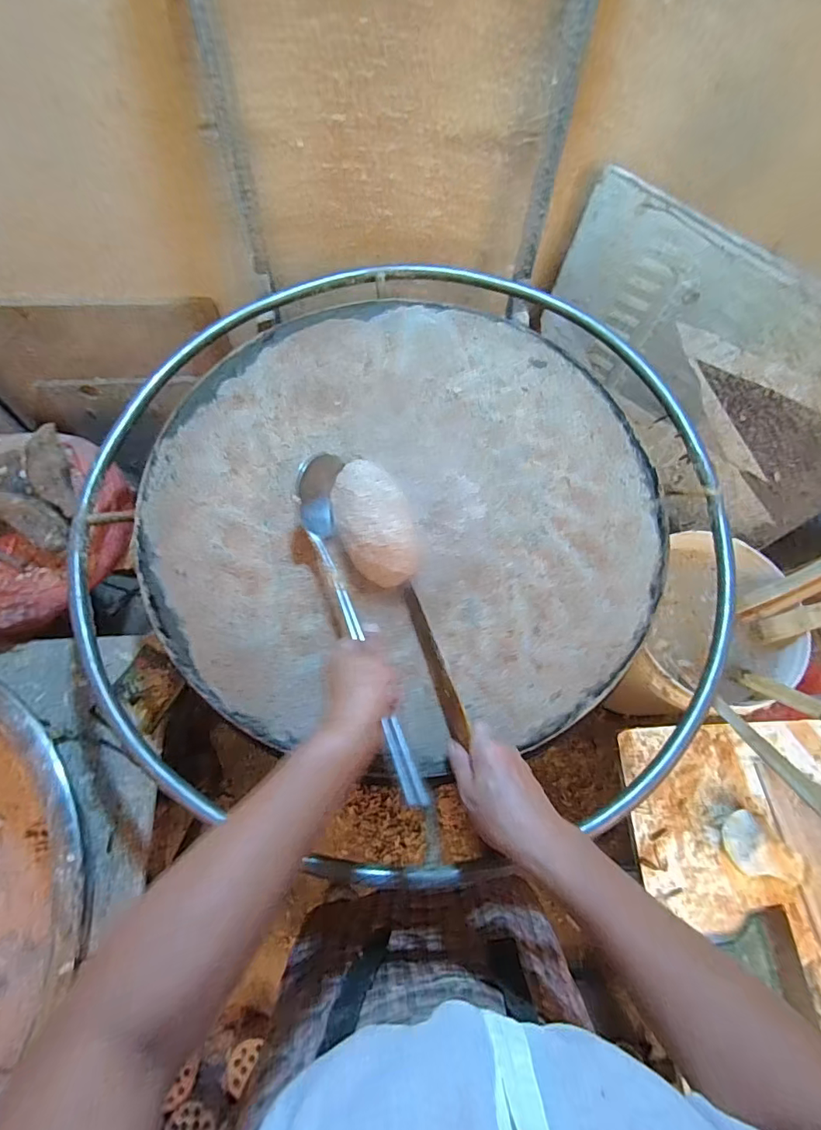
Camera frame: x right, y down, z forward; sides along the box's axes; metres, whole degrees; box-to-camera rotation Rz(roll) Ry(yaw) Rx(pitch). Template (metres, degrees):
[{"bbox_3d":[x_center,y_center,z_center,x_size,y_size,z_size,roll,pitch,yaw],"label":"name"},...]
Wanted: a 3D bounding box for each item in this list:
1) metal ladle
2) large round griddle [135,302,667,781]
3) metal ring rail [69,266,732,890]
[{"bbox_3d":[-0.055,0.039,0.495,0.059,0.048,0.397,-17,61,-9],"label":"metal ladle"},{"bbox_3d":[-0.008,-0.088,0.587,0.603,0.027,0.601,1,67,-2],"label":"large round griddle"},{"bbox_3d":[-0.010,-0.077,0.621,0.823,0.043,0.830,-5,69,-2],"label":"metal ring rail"}]

